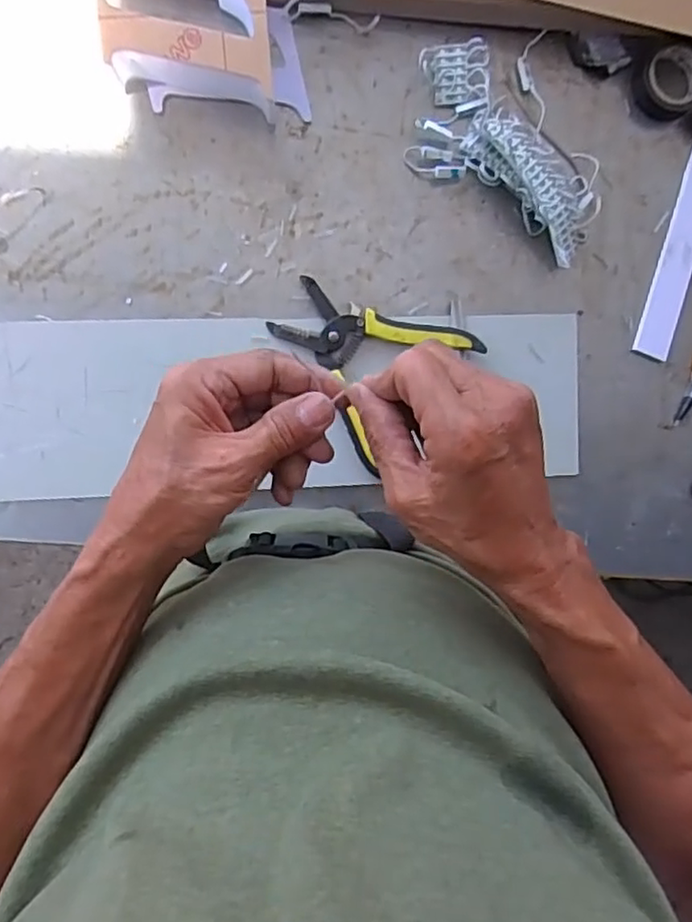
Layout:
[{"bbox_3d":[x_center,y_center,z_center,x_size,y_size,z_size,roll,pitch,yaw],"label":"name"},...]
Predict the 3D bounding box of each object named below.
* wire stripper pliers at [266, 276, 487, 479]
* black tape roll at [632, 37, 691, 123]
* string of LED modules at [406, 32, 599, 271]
[{"bbox_3d":[0.017,-0.092,0.519,0.143,0.018,0.136,45,88,-6],"label":"wire stripper pliers"},{"bbox_3d":[0.270,-0.318,0.529,0.056,0.020,0.057,0,93,-6],"label":"black tape roll"},{"bbox_3d":[0.139,-0.263,0.514,0.185,0.035,0.125,34,89,-7],"label":"string of LED modules"}]

